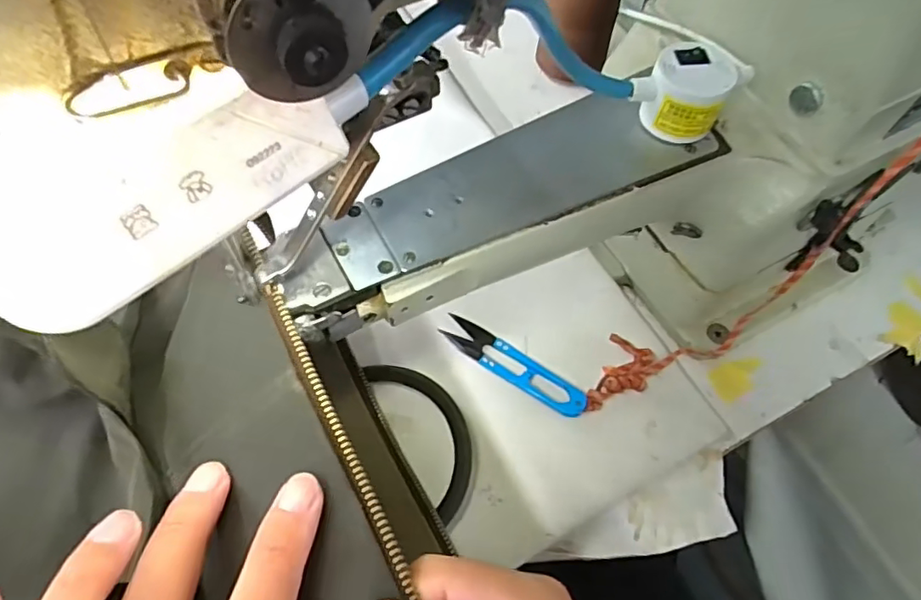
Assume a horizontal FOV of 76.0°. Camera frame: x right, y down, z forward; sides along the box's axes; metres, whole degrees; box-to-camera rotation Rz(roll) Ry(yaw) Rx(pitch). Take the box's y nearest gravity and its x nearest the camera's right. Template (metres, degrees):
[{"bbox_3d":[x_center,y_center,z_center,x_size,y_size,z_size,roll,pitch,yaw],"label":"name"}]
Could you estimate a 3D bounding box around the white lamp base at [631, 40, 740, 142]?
[{"bbox_3d":[0.105,-0.098,0.281,0.039,0.034,0.039,0,61,0],"label":"white lamp base"}]

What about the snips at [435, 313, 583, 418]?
[{"bbox_3d":[0.033,0.040,0.368,0.100,0.006,0.022,31,66,17],"label":"snips"}]

